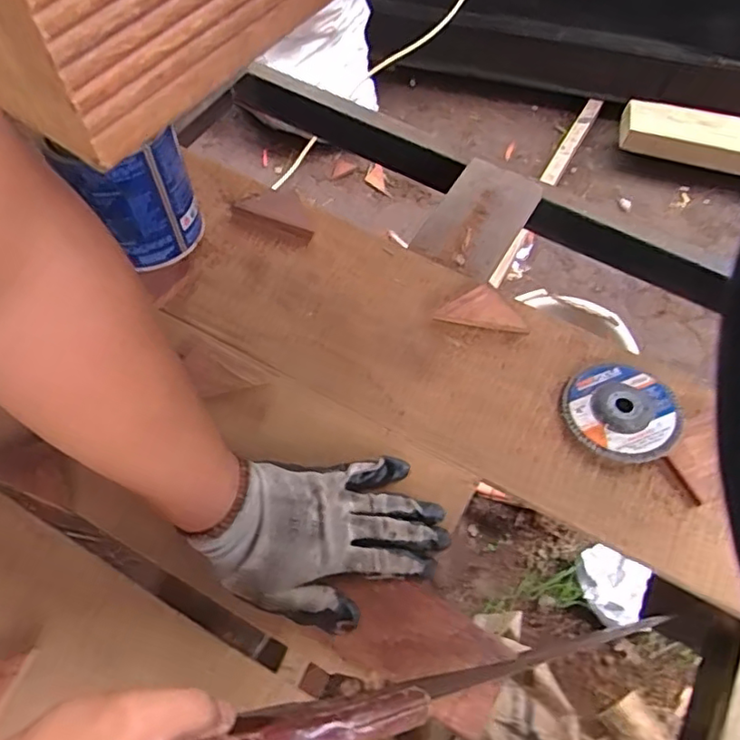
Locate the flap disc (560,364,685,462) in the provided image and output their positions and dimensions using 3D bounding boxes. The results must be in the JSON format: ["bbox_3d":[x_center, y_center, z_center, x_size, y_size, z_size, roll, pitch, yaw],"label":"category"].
[{"bbox_3d":[0.216,0.037,0.514,0.093,0.023,0.084,30,65,13],"label":"flap disc"}]

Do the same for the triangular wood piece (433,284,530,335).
[{"bbox_3d":[0.106,-0.059,0.562,0.083,0.012,0.043,9,62,3],"label":"triangular wood piece"}]

